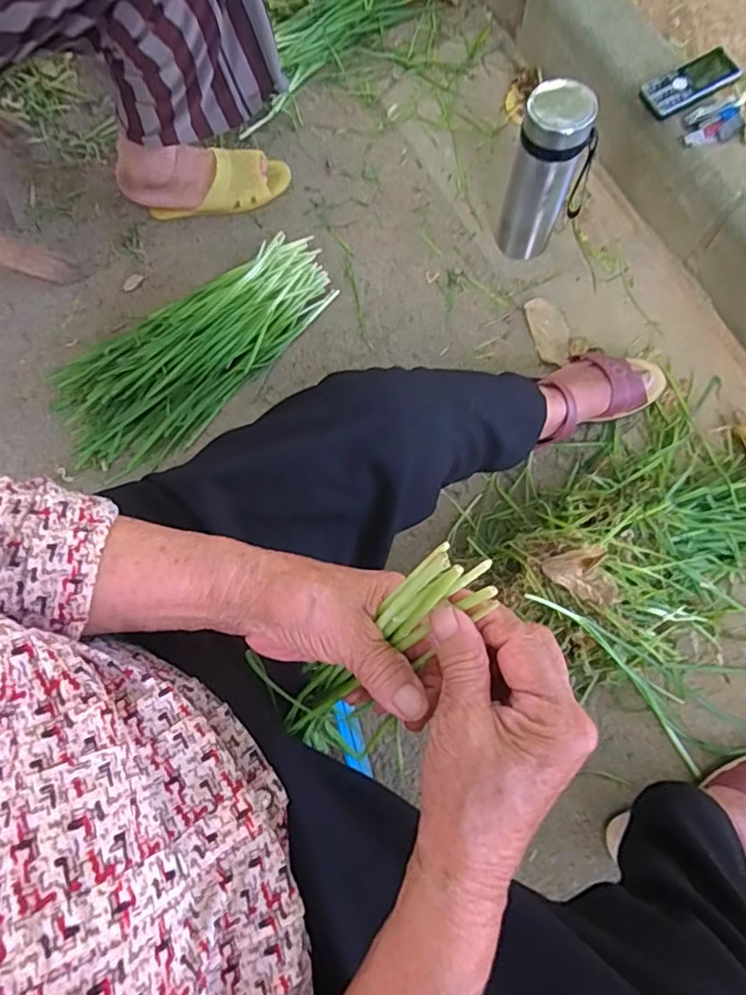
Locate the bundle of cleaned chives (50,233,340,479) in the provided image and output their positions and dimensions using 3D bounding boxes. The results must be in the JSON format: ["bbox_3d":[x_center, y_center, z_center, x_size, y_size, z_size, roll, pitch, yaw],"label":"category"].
[{"bbox_3d":[-0.266,-0.231,0.875,0.463,0.064,0.197,-33,76,-7],"label":"bundle of cleaned chives"}]

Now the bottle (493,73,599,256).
[{"bbox_3d":[0.250,-0.453,0.824,0.108,0.230,0.096,19,77,7],"label":"bottle"}]

